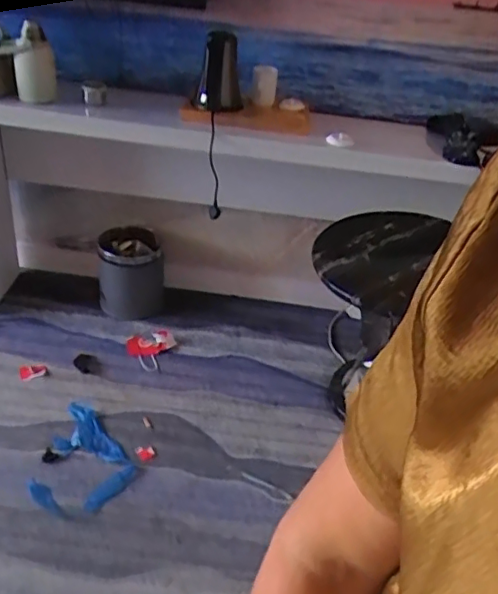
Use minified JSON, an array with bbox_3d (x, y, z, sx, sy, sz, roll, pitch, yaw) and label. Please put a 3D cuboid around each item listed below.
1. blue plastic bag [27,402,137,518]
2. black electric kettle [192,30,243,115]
[{"bbox_3d":[-0.474,0.420,1.543,0.255,0.041,0.338,-20,42,-33],"label":"blue plastic bag"},{"bbox_3d":[-0.083,-0.630,1.630,0.131,0.214,0.120,5,34,-2],"label":"black electric kettle"}]

